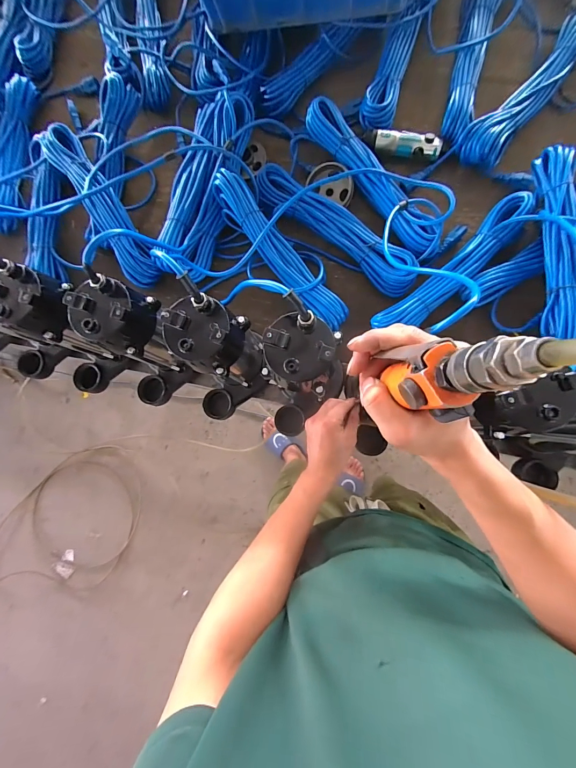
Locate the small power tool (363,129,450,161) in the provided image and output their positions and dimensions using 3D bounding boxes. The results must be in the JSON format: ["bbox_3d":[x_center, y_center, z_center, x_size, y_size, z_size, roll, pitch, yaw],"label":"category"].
[{"bbox_3d":[0.223,-0.455,0.620,0.154,0.026,0.032,10,84,7],"label":"small power tool"}]

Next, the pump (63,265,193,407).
[{"bbox_3d":[-0.236,-0.049,0.513,0.093,0.227,0.147,7,84,7],"label":"pump"}]

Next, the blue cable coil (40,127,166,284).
[{"bbox_3d":[-0.366,-0.346,0.652,0.082,0.087,0.349,-33,81,1],"label":"blue cable coil"}]

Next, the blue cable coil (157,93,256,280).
[{"bbox_3d":[-0.161,-0.374,0.613,0.122,0.058,0.353,14,84,8],"label":"blue cable coil"}]

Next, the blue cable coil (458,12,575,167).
[{"bbox_3d":[0.441,-0.536,0.599,0.084,0.047,0.341,39,88,9],"label":"blue cable coil"}]

